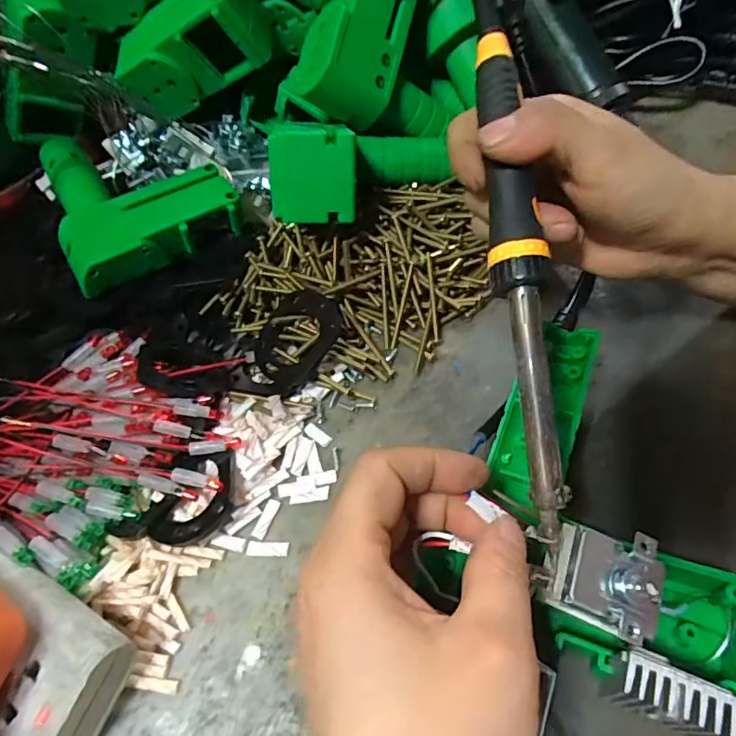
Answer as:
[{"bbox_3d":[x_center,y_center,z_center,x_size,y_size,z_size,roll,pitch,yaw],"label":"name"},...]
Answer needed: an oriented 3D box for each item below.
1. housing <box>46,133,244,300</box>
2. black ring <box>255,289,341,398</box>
[{"bbox_3d":[-0.169,-0.126,0.366,0.112,0.034,0.146,-29,53,-12],"label":"housing"},{"bbox_3d":[-0.043,-0.017,0.302,0.044,0.012,0.063,43,101,19],"label":"black ring"}]

